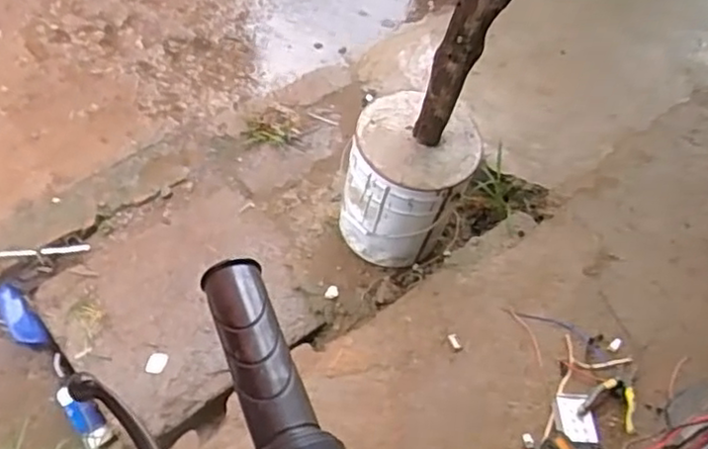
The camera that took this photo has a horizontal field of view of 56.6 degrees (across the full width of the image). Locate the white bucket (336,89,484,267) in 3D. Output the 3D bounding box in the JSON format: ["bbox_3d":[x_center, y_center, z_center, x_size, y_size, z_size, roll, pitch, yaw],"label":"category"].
[{"bbox_3d":[0.120,-0.079,1.630,0.281,0.374,0.257,27,58,11],"label":"white bucket"}]

